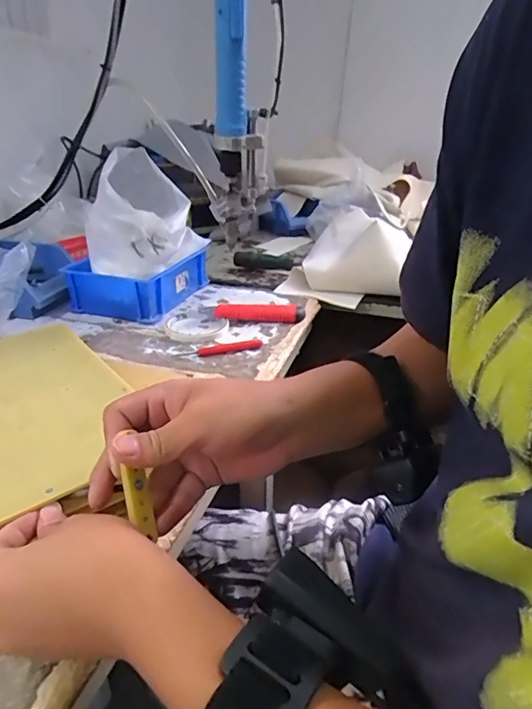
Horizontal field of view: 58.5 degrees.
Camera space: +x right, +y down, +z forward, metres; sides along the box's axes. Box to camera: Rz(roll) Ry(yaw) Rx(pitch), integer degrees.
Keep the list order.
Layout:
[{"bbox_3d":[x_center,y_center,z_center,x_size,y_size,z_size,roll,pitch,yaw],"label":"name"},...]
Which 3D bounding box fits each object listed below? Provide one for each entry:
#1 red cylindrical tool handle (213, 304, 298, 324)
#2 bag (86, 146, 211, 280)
[{"bbox_3d":[-0.014,-0.056,0.662,0.113,0.023,0.020,0,27,-4],"label":"red cylindrical tool handle"},{"bbox_3d":[-0.173,-0.198,0.679,0.169,0.147,0.143,-7,28,-17],"label":"bag"}]

